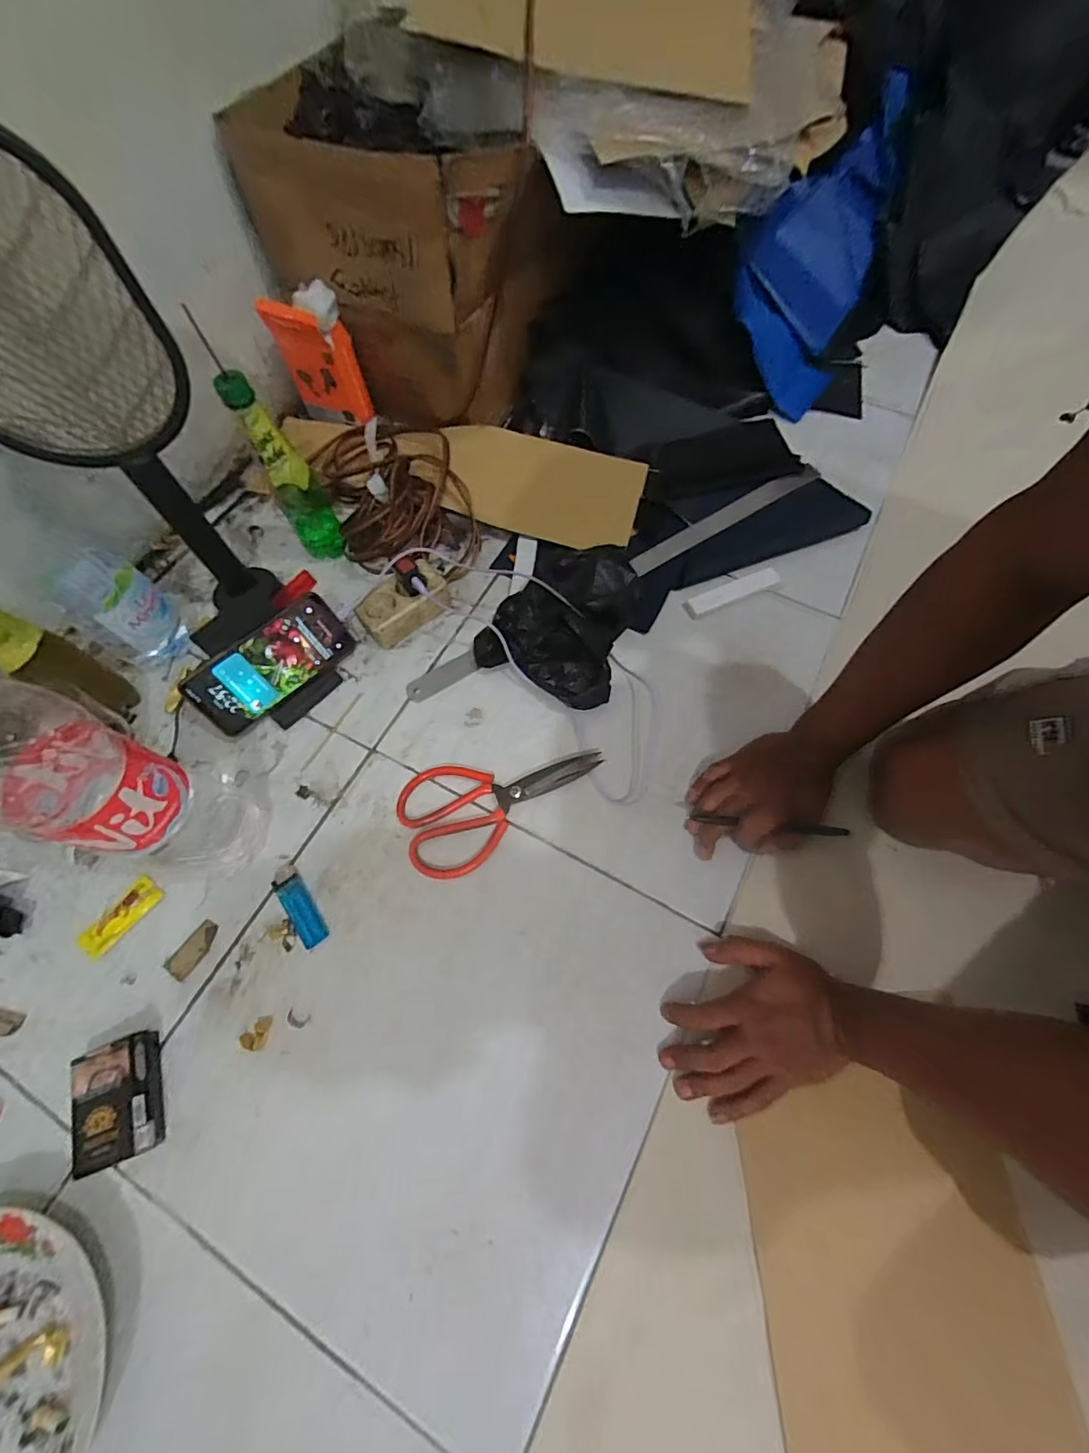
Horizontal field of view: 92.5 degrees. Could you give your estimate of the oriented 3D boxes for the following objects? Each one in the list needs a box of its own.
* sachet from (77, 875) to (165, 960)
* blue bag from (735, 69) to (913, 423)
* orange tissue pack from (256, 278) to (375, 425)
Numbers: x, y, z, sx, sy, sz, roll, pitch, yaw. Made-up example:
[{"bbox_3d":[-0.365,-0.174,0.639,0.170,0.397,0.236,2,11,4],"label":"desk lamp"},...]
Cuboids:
[{"bbox_3d":[-0.413,0.185,0.508,0.031,0.004,0.079,35,72,15],"label":"sachet"},{"bbox_3d":[0.411,-0.723,0.792,0.191,0.096,0.496,22,88,11],"label":"blue bag"},{"bbox_3d":[-0.307,-0.502,0.716,0.119,0.163,0.033,14,67,12],"label":"orange tissue pack"}]

